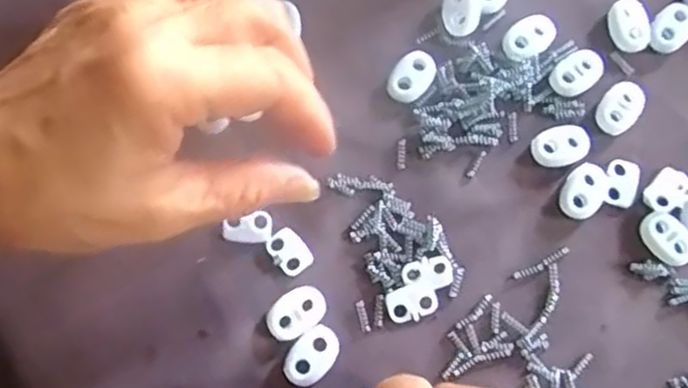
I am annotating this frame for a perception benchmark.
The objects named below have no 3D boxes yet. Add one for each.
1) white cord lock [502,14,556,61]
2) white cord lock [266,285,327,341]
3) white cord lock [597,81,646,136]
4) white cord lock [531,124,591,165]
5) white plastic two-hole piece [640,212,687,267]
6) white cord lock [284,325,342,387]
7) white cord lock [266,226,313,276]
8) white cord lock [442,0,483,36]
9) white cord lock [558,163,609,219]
[{"bbox_3d":[0.075,-0.064,0.286,0.023,0.004,0.016,-30,81,-7],"label":"white cord lock"},{"bbox_3d":[-0.018,0.044,0.259,0.023,0.007,0.016,-31,81,-7],"label":"white cord lock"},{"bbox_3d":[0.111,-0.034,0.280,0.016,0.005,0.022,41,81,7],"label":"white cord lock"},{"bbox_3d":[0.086,-0.019,0.277,0.024,0.004,0.015,-18,80,-5],"label":"white cord lock"},{"bbox_3d":[0.125,0.017,0.269,0.015,0.004,0.022,-39,82,-8],"label":"white plastic two-hole piece"},{"bbox_3d":[-0.012,0.060,0.258,0.015,0.004,0.023,44,81,7],"label":"white cord lock"},{"bbox_3d":[-0.021,0.022,0.266,0.013,0.004,0.018,-39,82,-8],"label":"white cord lock"},{"bbox_3d":[0.049,-0.076,0.287,0.016,0.008,0.022,13,79,1],"label":"white cord lock"},{"bbox_3d":[0.095,-0.001,0.274,0.016,0.004,0.023,28,79,4],"label":"white cord lock"}]

